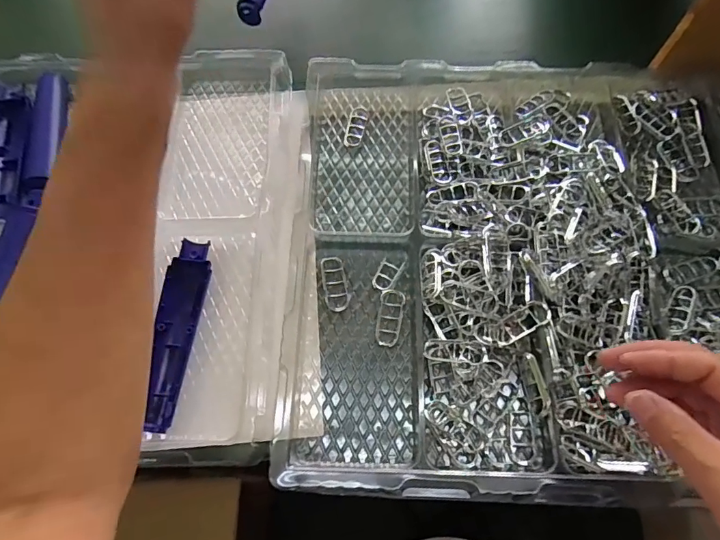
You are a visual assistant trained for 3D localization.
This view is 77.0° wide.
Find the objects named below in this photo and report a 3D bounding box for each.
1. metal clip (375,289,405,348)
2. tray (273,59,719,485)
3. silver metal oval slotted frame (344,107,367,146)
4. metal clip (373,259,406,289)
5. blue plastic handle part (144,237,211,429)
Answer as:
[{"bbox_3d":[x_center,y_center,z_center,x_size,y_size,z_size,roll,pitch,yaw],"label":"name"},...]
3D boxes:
[{"bbox_3d":[0.028,0.042,0.410,0.023,0.008,0.053,7,68,4],"label":"metal clip"},{"bbox_3d":[0.217,-0.032,0.429,0.535,0.050,0.424,1,68,2],"label":"tray"},{"bbox_3d":[-0.004,-0.156,0.488,0.019,0.007,0.053,11,68,6],"label":"silver metal oval slotted frame"},{"bbox_3d":[0.027,0.003,0.423,0.021,0.008,0.041,27,71,12],"label":"metal clip"},{"bbox_3d":[-0.161,0.053,0.397,0.035,0.018,0.164,7,68,4],"label":"blue plastic handle part"}]

